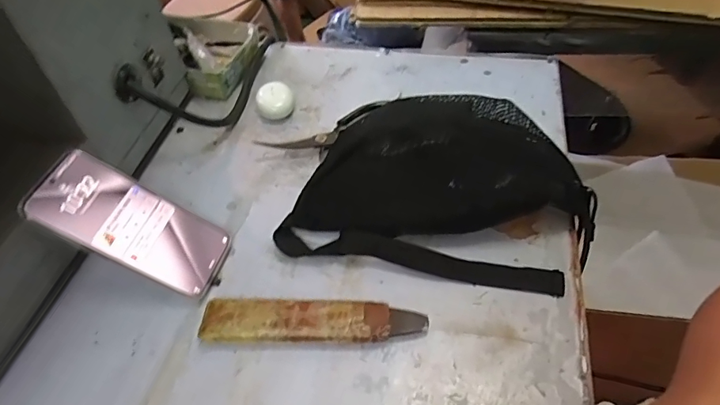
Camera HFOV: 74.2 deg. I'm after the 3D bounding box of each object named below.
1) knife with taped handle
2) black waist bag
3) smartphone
[{"bbox_3d":[-0.040,0.101,0.406,0.187,0.018,0.040,-1,50,3],"label":"knife with taped handle"},{"bbox_3d":[0.076,-0.020,0.448,0.290,0.094,0.157,7,51,10],"label":"black waist bag"},{"bbox_3d":[-0.201,0.020,0.426,0.165,0.008,0.075,32,50,-16],"label":"smartphone"}]

